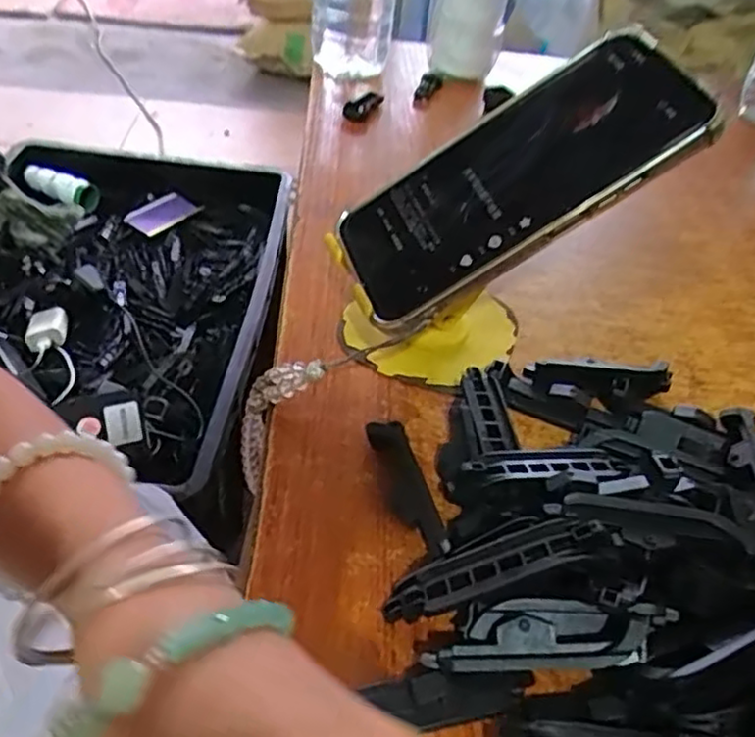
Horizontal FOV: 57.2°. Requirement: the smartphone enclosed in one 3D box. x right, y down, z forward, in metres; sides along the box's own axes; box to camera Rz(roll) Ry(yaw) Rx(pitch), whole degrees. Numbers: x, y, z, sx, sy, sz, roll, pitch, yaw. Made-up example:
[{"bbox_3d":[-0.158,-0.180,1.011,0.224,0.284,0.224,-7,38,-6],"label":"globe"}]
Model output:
[{"bbox_3d":[0.061,-0.088,0.317,0.170,0.011,0.082,-33,50,9],"label":"smartphone"}]

